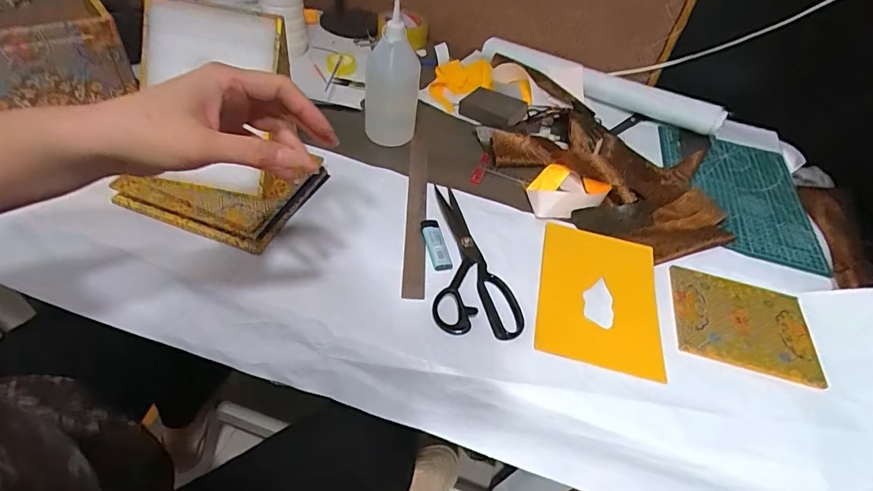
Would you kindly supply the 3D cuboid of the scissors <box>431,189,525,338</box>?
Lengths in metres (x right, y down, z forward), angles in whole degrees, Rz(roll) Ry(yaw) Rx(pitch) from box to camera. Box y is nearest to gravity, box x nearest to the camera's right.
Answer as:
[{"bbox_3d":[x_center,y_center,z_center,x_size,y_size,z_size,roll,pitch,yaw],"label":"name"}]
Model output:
[{"bbox_3d":[0.046,0.008,0.580,0.096,0.017,0.237,5,48,-6],"label":"scissors"}]

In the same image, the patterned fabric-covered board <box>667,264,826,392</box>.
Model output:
[{"bbox_3d":[0.363,0.091,0.555,0.156,0.006,0.130,15,47,4],"label":"patterned fabric-covered board"}]

